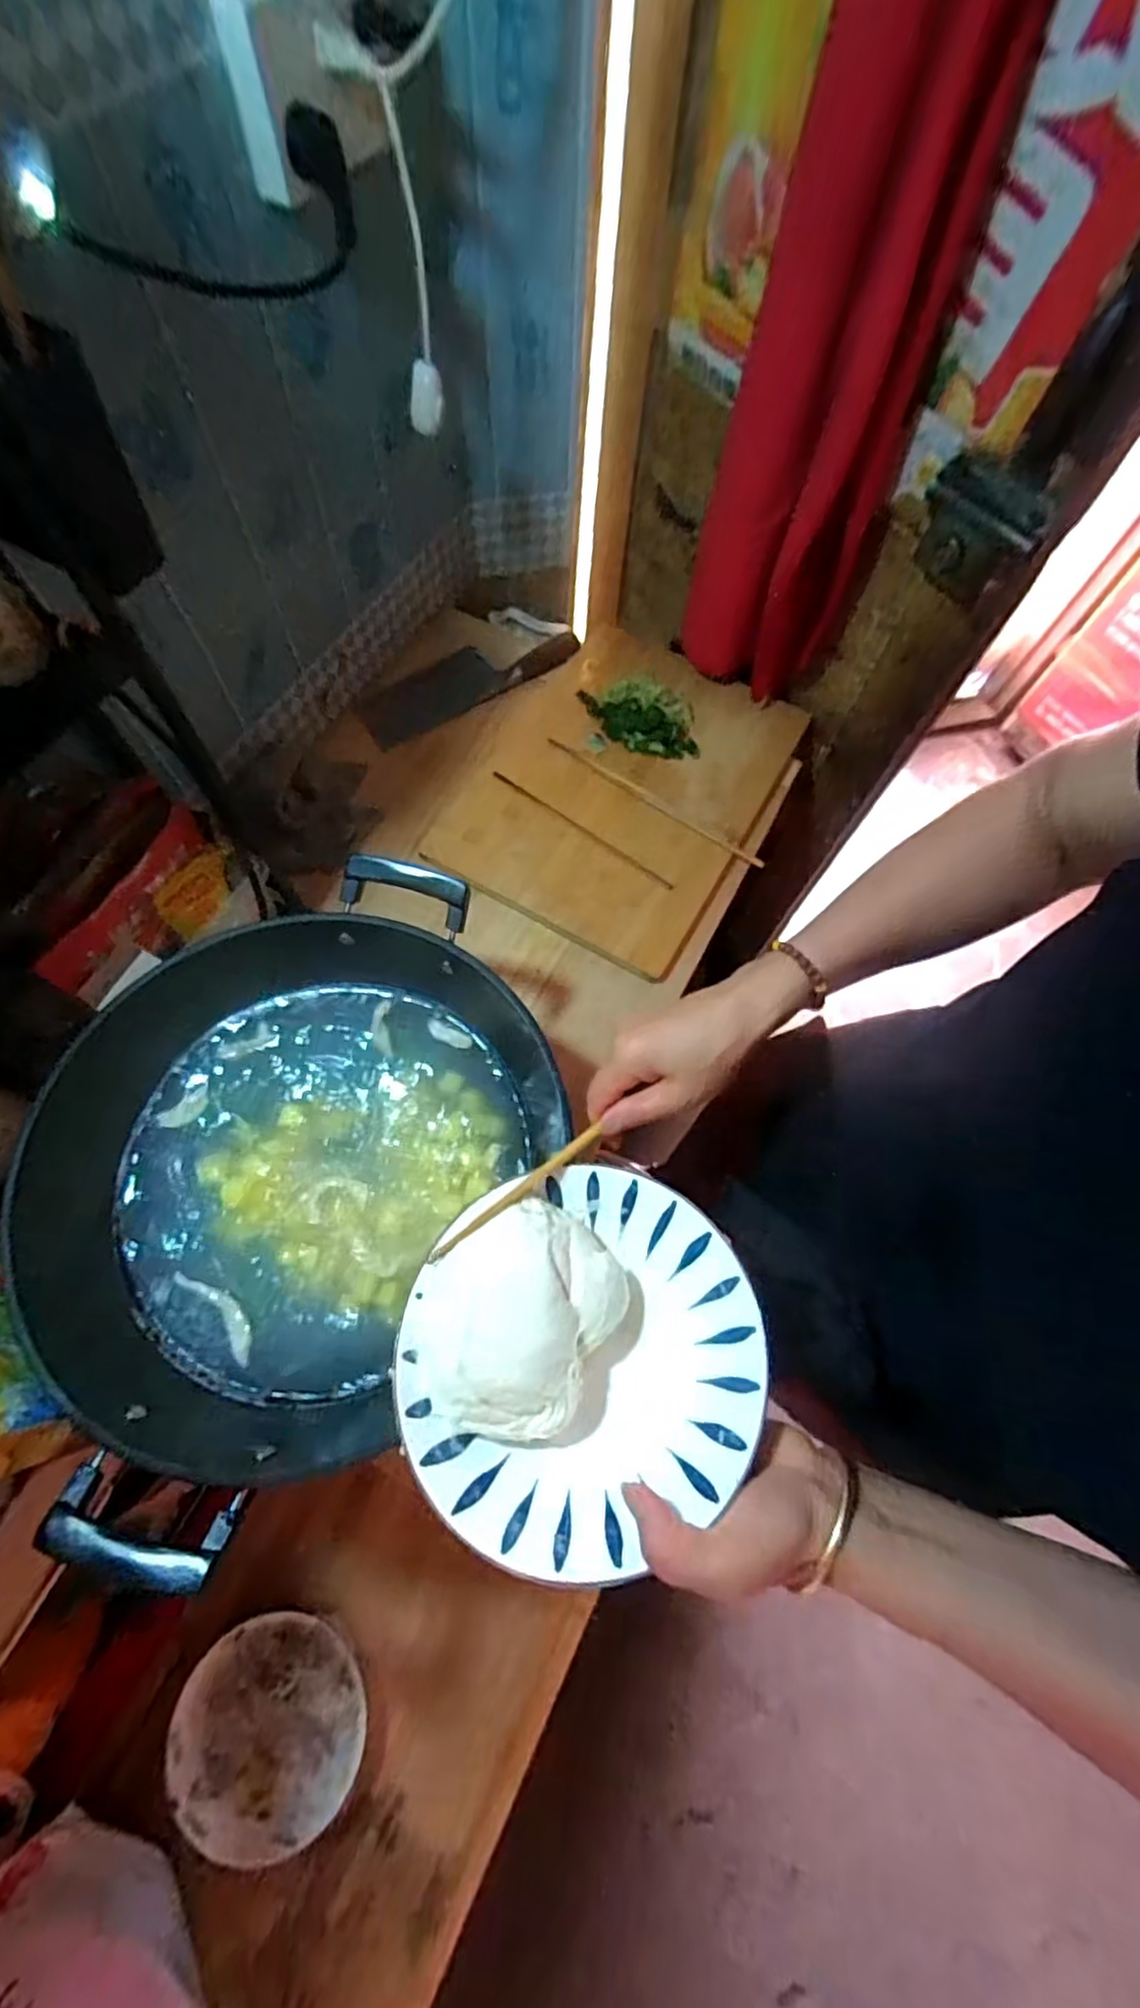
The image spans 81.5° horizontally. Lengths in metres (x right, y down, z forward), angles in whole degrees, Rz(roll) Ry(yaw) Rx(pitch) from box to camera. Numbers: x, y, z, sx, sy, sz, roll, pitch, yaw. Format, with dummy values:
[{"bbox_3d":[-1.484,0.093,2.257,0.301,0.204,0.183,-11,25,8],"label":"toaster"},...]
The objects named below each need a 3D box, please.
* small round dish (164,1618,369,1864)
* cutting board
[{"bbox_3d":[-0.287,0.694,0.629,0.171,0.029,0.172,1,68,-3],"label":"small round dish"},{"bbox_3d":[0.065,-0.285,0.828,0.334,0.034,0.447,28,69,8],"label":"cutting board"}]

